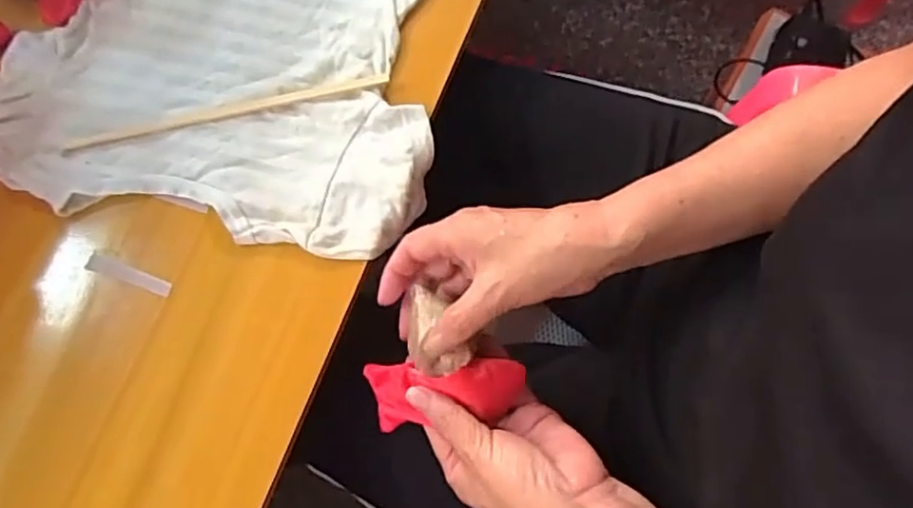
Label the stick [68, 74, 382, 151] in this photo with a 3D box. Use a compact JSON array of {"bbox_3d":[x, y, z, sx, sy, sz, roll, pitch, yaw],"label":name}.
[{"bbox_3d":[-0.157,-0.099,0.442,0.221,0.009,0.010,-12,76,-3],"label":"stick"}]

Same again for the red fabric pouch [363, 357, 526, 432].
[{"bbox_3d":[-0.006,0.084,0.395,0.093,0.024,0.037,-7,75,8],"label":"red fabric pouch"}]

